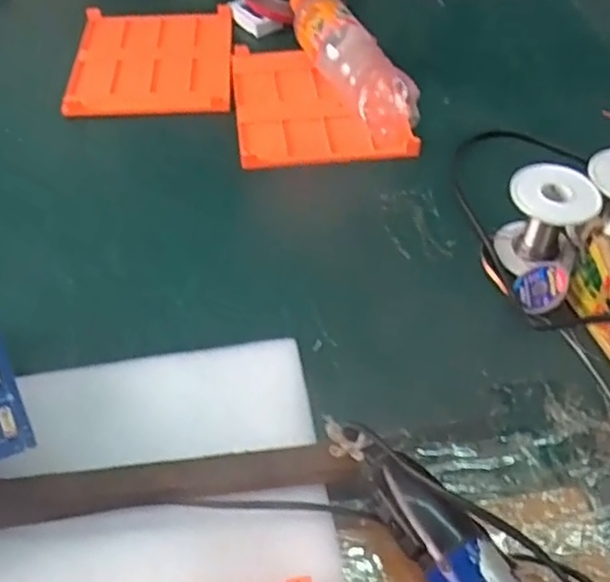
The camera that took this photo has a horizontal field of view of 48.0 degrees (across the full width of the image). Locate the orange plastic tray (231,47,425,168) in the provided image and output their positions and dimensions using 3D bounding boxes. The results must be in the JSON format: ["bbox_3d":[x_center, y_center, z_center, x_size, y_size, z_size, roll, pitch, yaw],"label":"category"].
[{"bbox_3d":[0.011,-0.194,0.694,0.160,0.013,0.187,-5,49,-6],"label":"orange plastic tray"}]

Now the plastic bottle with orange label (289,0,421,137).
[{"bbox_3d":[0.040,-0.240,0.695,0.061,0.066,0.225,-15,51,-14],"label":"plastic bottle with orange label"}]

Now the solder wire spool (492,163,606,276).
[{"bbox_3d":[0.190,-0.059,0.540,0.061,0.062,0.057,-3,49,-4],"label":"solder wire spool"}]

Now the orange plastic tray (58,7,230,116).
[{"bbox_3d":[-0.164,-0.249,0.741,0.168,0.015,0.187,-1,49,-2],"label":"orange plastic tray"}]

